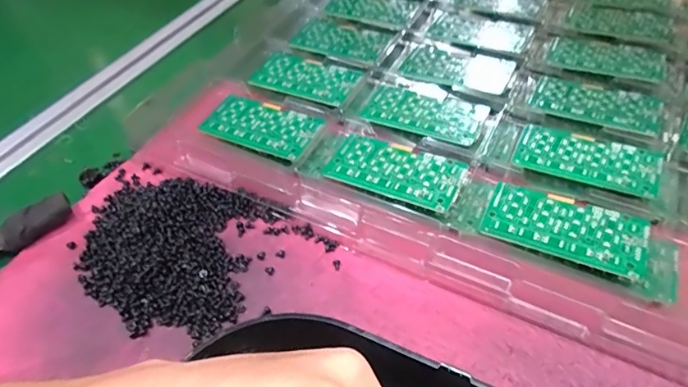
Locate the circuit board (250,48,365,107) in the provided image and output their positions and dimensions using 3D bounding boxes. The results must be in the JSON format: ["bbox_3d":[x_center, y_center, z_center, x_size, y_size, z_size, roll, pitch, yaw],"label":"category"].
[{"bbox_3d":[-0.033,-0.102,0.414,0.088,0.005,0.048,24,55,22],"label":"circuit board"}]

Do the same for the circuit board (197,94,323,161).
[{"bbox_3d":[-0.065,-0.054,0.373,0.091,0.008,0.049,17,53,17],"label":"circuit board"}]

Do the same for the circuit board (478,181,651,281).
[{"bbox_3d":[0.141,0.020,0.301,0.094,0.007,0.049,19,53,19],"label":"circuit board"}]

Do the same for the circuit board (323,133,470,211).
[{"bbox_3d":[0.037,-0.018,0.339,0.093,0.007,0.045,20,54,19],"label":"circuit board"}]

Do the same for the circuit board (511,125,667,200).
[{"bbox_3d":[0.175,-0.026,0.339,0.094,0.005,0.048,20,54,19],"label":"circuit board"}]

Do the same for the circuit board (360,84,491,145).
[{"bbox_3d":[0.065,-0.068,0.380,0.093,0.004,0.048,22,54,20],"label":"circuit board"}]

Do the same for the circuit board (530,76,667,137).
[{"bbox_3d":[0.203,-0.073,0.379,0.092,0.004,0.049,22,54,20],"label":"circuit board"}]

